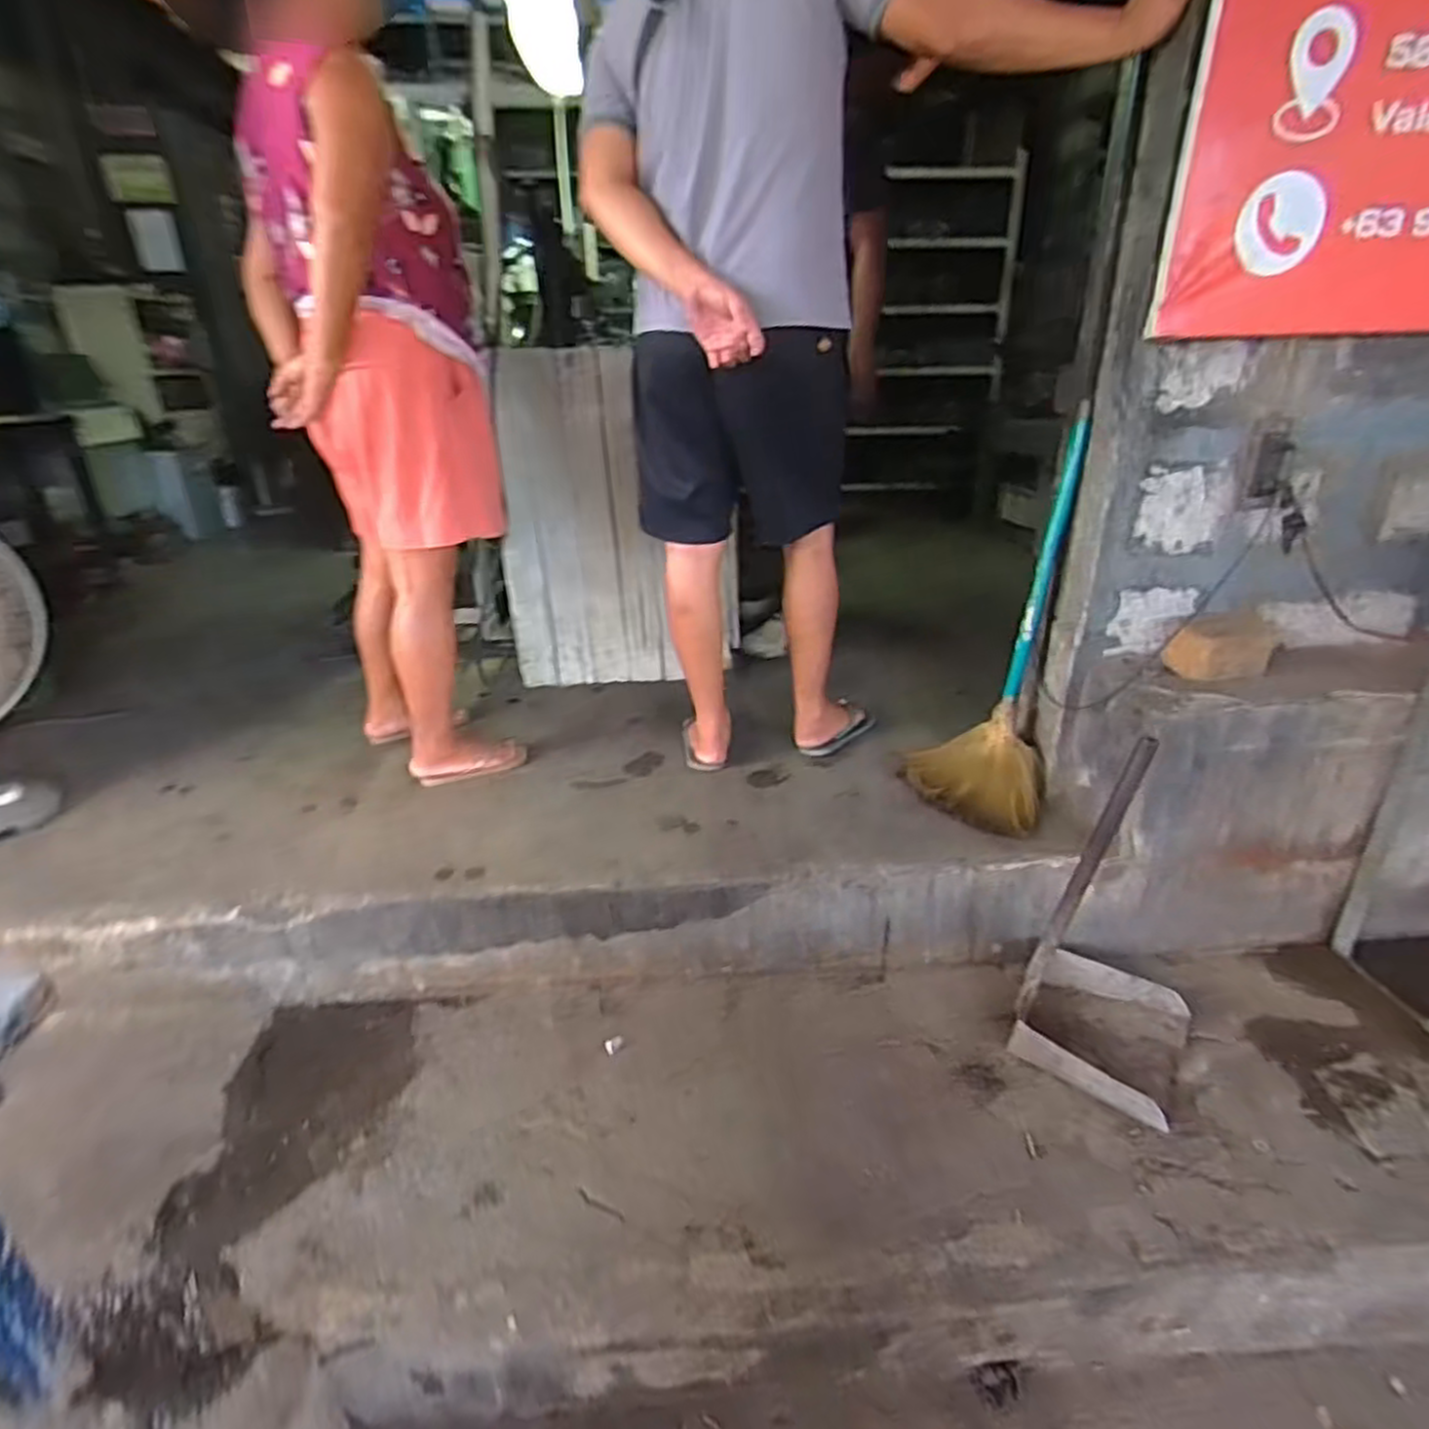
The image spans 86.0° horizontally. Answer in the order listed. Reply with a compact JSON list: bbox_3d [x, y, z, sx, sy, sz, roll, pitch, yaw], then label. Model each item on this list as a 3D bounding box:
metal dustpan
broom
[{"bbox_3d":[0.630,0.306,1.172,0.232,0.539,0.303,17,30,34],"label":"metal dustpan"},{"bbox_3d":[0.567,-0.181,1.498,0.306,0.774,0.194,17,10,35],"label":"broom"}]

